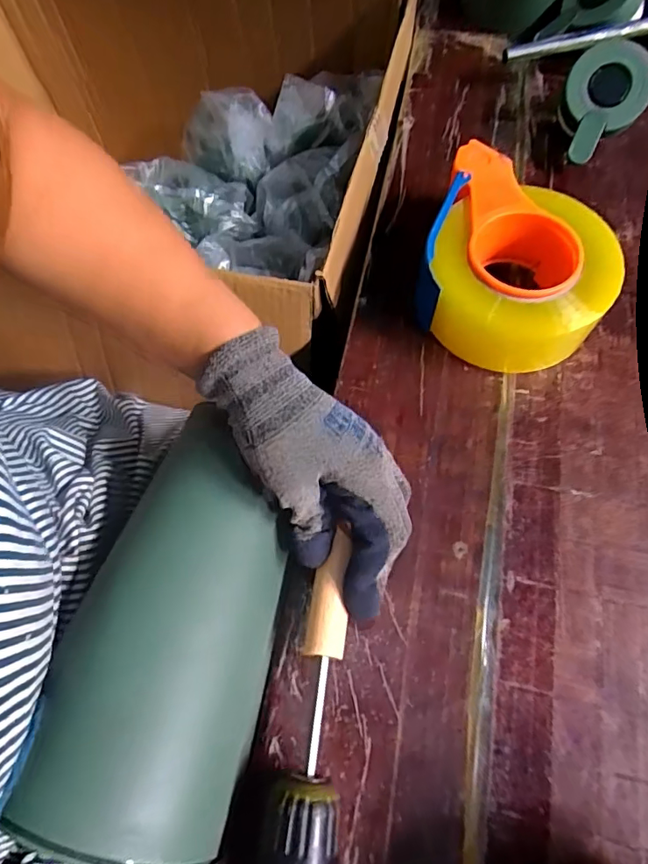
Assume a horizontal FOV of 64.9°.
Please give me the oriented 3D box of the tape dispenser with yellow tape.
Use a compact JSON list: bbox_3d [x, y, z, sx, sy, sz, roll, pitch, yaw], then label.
[{"bbox_3d":[0.148,-0.128,0.398,0.133,0.066,0.153,19,67,9],"label":"tape dispenser with yellow tape"}]

